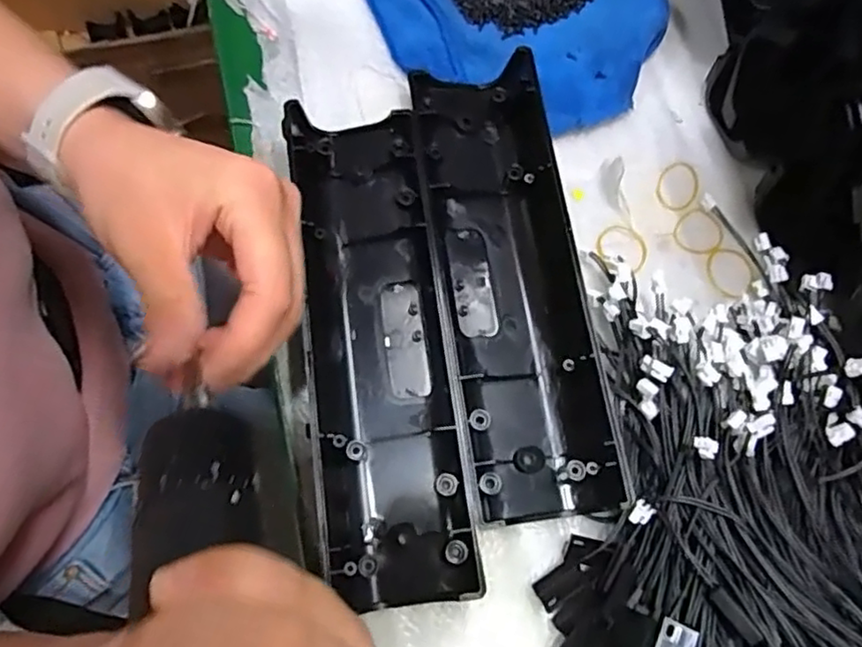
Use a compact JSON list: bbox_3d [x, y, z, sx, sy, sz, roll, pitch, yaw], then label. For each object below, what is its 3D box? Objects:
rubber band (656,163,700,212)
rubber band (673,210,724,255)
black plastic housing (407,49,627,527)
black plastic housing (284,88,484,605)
[{"bbox_3d":[0.148,-0.083,0.391,0.025,0.004,0.037,29,67,1],"label":"rubber band"},{"bbox_3d":[0.157,-0.053,0.380,0.030,0.004,0.027,-39,81,-19],"label":"rubber band"},{"bbox_3d":[0.040,-0.026,0.334,0.070,0.033,0.242,-6,72,-12],"label":"black plastic housing"},{"bbox_3d":[-0.029,0.009,0.323,0.070,0.022,0.244,-5,72,-11],"label":"black plastic housing"}]

